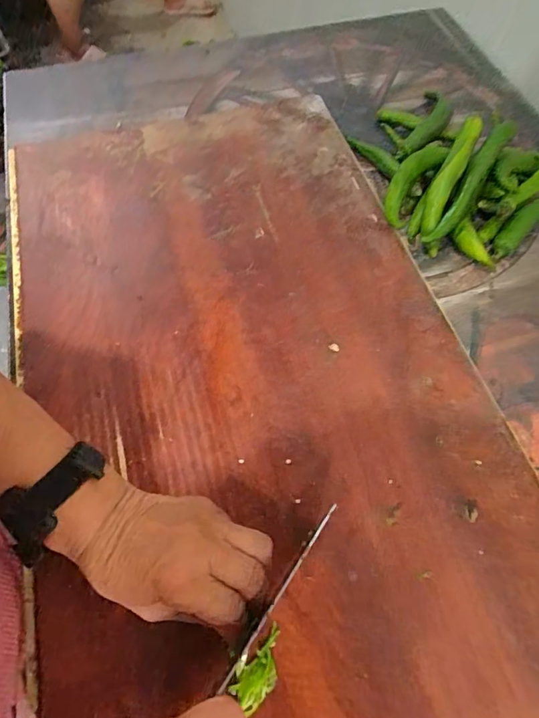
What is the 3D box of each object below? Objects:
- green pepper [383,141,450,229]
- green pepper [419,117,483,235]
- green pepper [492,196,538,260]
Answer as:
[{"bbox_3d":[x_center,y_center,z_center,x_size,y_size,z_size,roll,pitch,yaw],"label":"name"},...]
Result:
[{"bbox_3d":[0.165,-0.207,0.490,0.034,0.032,0.118,33,76,15],"label":"green pepper"},{"bbox_3d":[0.192,-0.198,0.472,0.023,0.023,0.138,24,82,11],"label":"green pepper"},{"bbox_3d":[0.298,-0.163,0.495,0.161,0.018,0.027,-38,69,-22],"label":"green pepper"}]

